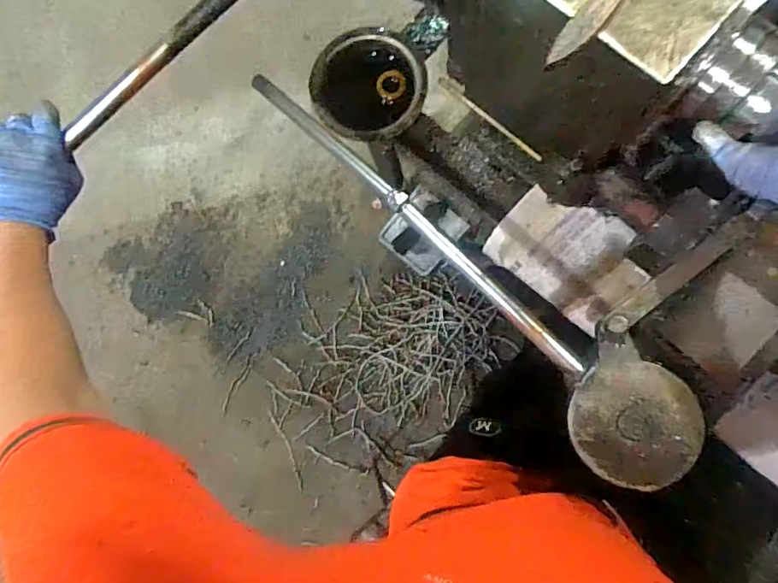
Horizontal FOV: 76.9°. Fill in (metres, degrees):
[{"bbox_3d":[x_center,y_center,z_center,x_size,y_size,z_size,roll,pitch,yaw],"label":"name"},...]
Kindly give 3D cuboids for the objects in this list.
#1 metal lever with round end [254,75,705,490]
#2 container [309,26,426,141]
[{"bbox_3d":[0.063,-0.041,0.440,0.103,0.050,0.506,-43,82,2],"label":"metal lever with round end"},{"bbox_3d":[-0.023,-0.240,0.582,0.129,0.060,0.125,-1,85,7],"label":"container"}]

